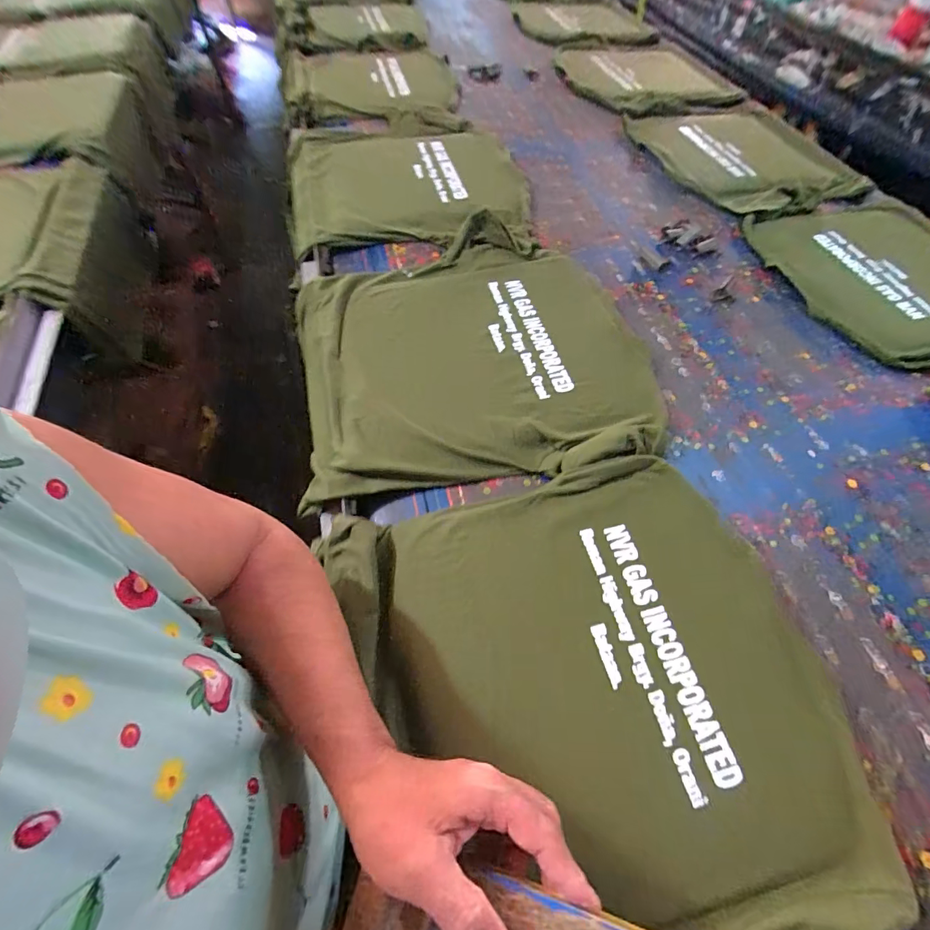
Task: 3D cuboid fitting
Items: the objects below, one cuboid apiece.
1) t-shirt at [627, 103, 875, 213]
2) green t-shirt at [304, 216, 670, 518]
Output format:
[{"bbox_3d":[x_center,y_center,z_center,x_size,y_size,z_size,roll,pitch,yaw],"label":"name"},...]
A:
[{"bbox_3d":[0.641,-0.763,1.079,0.356,0.072,0.530,-25,61,-20],"label":"t-shirt"},{"bbox_3d":[0.006,-0.198,0.730,0.530,0.069,0.527,-7,56,-10],"label":"green t-shirt"}]

